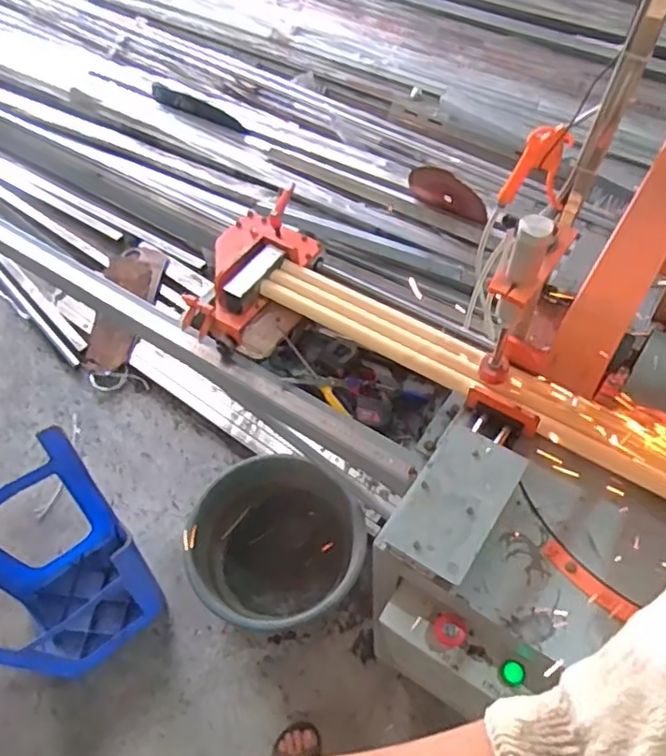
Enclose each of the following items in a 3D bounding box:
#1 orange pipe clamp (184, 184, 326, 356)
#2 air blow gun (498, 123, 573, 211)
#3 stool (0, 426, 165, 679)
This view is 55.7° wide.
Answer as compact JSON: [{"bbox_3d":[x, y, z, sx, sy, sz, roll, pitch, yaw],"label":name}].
[{"bbox_3d":[-0.144,-0.206,1.122,0.182,0.098,0.310,24,59,19],"label":"orange pipe clamp"},{"bbox_3d":[0.280,-0.287,0.860,0.084,0.113,0.027,10,55,10],"label":"air blow gun"},{"bbox_3d":[-0.585,0.425,1.364,0.346,0.453,0.358,-40,61,-23],"label":"stool"}]

